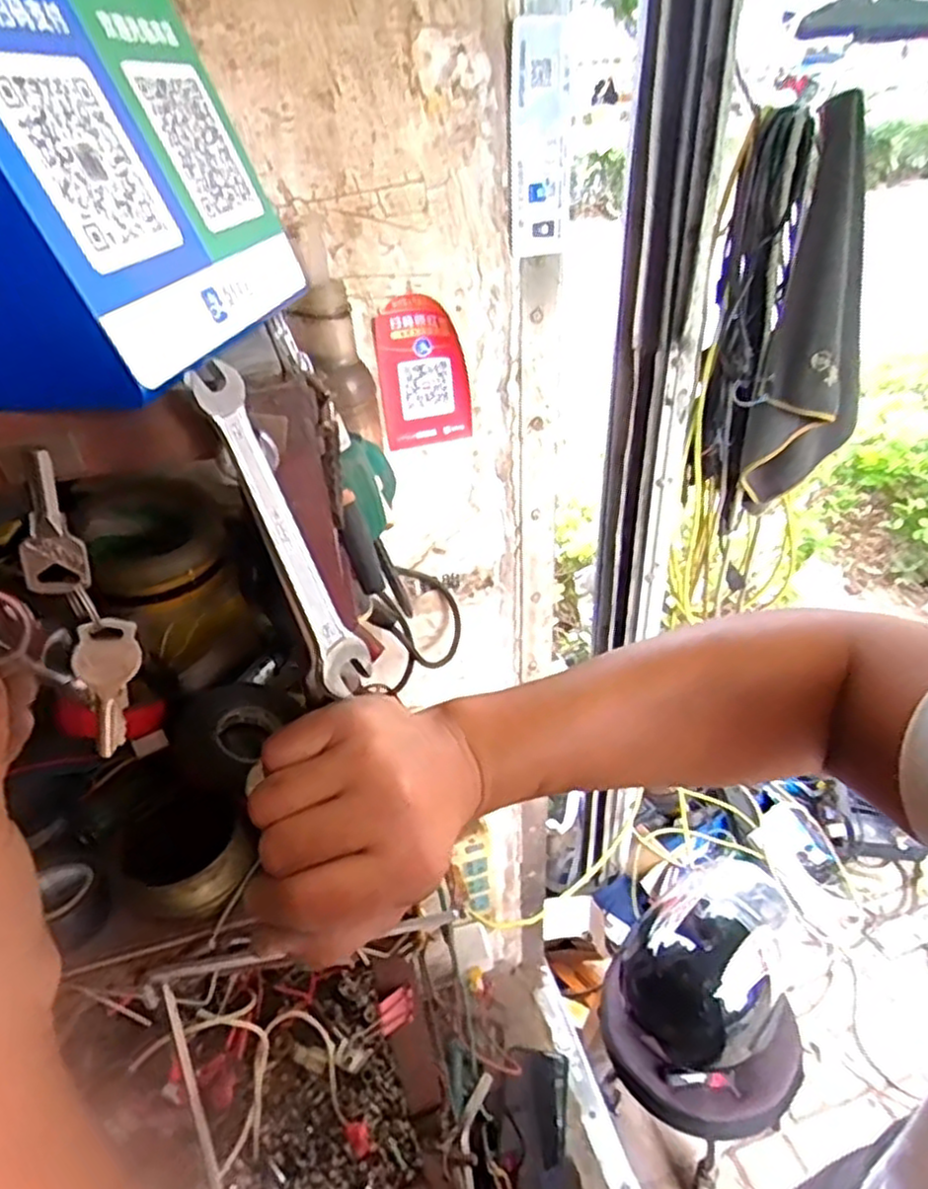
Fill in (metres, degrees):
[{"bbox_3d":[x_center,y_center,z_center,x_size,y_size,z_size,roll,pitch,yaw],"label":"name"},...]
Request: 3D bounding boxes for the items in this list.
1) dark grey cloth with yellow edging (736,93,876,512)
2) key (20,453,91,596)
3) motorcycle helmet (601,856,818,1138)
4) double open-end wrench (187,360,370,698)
[{"bbox_3d":[0.424,-0.311,0.879,0.116,0.444,0.129,12,37,22],"label":"dark grey cloth with yellow edging"},{"bbox_3d":[-0.140,-0.023,0.248,0.020,0.050,0.004,-1,26,-16],"label":"key"},{"bbox_3d":[0.387,0.650,1.182,0.298,0.281,0.281,-9,34,-7],"label":"motorcycle helmet"},{"bbox_3d":[-0.061,-0.020,0.250,0.017,0.114,0.005,-32,17,-35],"label":"double open-end wrench"}]

